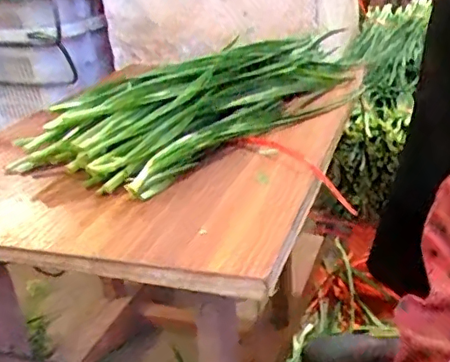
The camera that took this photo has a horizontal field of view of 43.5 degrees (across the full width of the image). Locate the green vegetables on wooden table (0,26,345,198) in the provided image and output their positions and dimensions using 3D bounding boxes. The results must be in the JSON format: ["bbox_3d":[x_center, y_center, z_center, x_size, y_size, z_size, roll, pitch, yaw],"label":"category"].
[{"bbox_3d":[-0.007,-0.103,0.637,0.176,0.070,0.433,14,32,37],"label":"green vegetables on wooden table"}]

